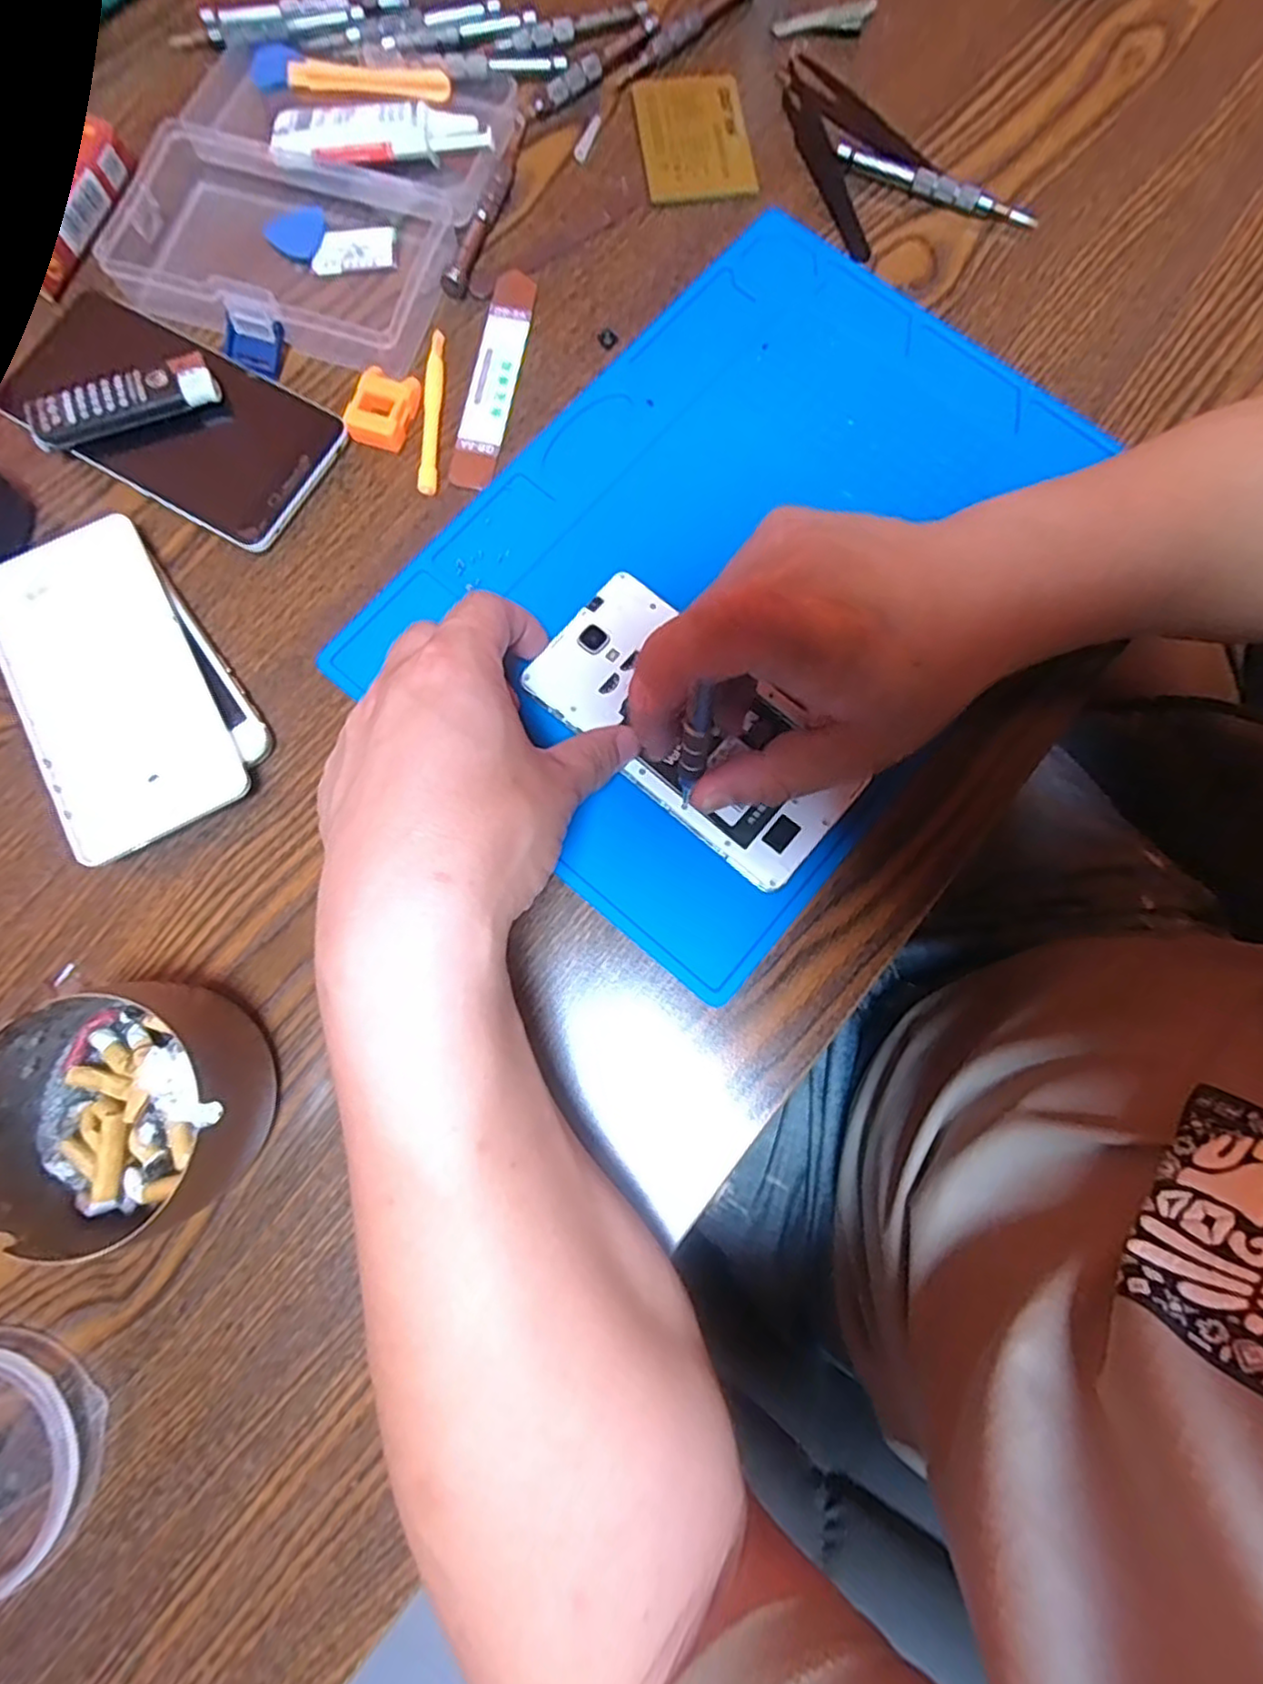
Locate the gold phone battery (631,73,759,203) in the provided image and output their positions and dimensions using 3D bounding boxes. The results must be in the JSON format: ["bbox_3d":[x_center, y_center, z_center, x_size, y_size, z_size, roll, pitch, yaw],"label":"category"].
[{"bbox_3d":[0.032,-0.363,0.357,0.054,0.005,0.074,-8,80,-2],"label":"gold phone battery"}]

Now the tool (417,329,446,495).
[{"bbox_3d":[-0.093,-0.202,0.327,0.009,0.007,0.083,1,80,0],"label":"tool"}]

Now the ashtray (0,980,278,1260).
[{"bbox_3d":[-0.183,0.096,0.251,0.083,0.046,0.086,0,80,0],"label":"ashtray"}]

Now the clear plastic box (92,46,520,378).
[{"bbox_3d":[-0.163,-0.328,0.340,0.171,0.022,0.178,19,80,3],"label":"clear plastic box"}]

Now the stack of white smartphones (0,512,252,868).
[{"bbox_3d":[-0.220,-0.065,0.297,0.074,0.014,0.142,-28,81,-5],"label":"stack of white smartphones"}]

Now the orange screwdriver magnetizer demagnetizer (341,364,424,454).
[{"bbox_3d":[-0.115,-0.202,0.324,0.026,0.011,0.035,20,80,3],"label":"orange screwdriver magnetizer demagnetizer"}]

